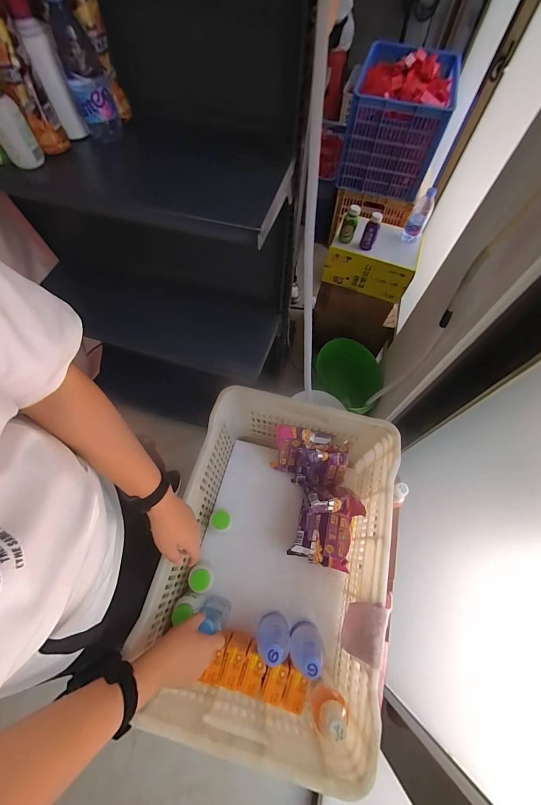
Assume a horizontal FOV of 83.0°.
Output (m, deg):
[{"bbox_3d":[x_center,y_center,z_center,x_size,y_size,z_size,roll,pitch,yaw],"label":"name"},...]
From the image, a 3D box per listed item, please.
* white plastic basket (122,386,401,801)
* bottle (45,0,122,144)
[{"bbox_3d":[0.014,0.324,0.685,0.409,0.283,0.563,13,66,5],"label":"white plastic basket"},{"bbox_3d":[-0.343,-0.607,0.567,0.067,0.197,0.057,-23,68,-11],"label":"bottle"}]

